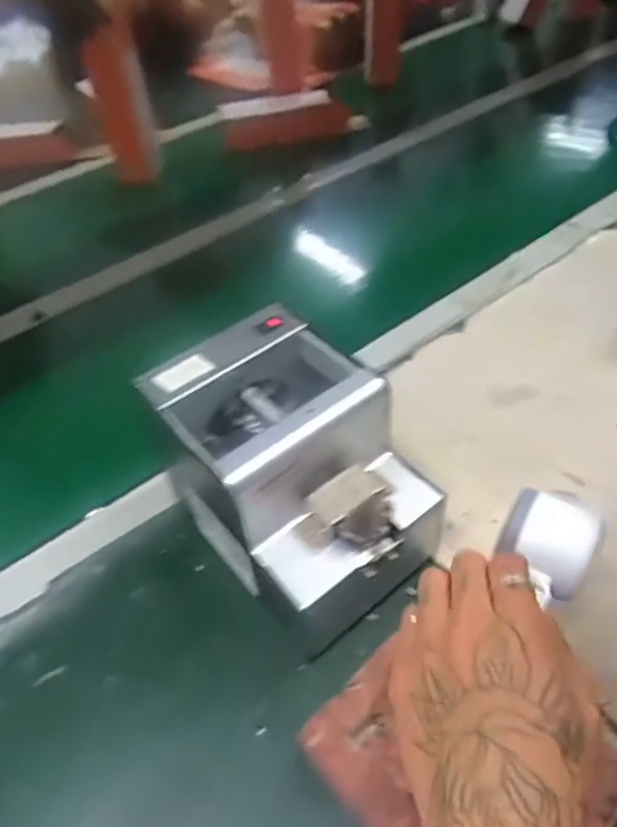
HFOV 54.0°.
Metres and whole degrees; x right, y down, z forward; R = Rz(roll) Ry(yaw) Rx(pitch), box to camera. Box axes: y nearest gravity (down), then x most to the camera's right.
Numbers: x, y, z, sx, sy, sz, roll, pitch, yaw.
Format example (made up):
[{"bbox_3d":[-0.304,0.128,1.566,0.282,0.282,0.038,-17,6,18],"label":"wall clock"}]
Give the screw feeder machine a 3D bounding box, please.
[{"bbox_3d":[-0.006,0.043,0.430,0.132,0.150,0.168,-33,51,-23],"label":"screw feeder machine"}]

